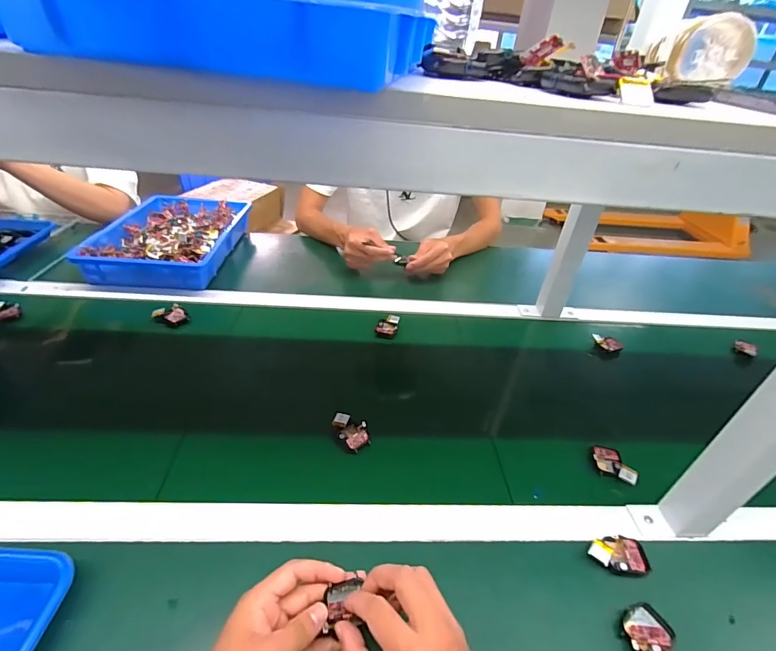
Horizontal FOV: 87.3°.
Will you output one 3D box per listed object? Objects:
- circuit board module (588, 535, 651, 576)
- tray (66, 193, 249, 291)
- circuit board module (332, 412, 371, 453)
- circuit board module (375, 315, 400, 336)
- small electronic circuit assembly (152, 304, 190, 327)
[{"bbox_3d":[0.243,0.241,0.428,0.058,0.010,0.034,5,37,-1],"label":"circuit board module"},{"bbox_3d":[-0.464,-0.194,0.883,0.251,0.060,0.356,5,37,-1],"label":"tray"},{"bbox_3d":[-0.050,0.139,0.546,0.035,0.017,0.058,-19,43,-29],"label":"circuit board module"},{"bbox_3d":[0.001,-0.002,0.749,0.037,0.010,0.048,15,38,12],"label":"circuit board module"},{"bbox_3d":[-0.381,-0.019,0.715,0.060,0.023,0.034,17,38,15],"label":"small electronic circuit assembly"}]

